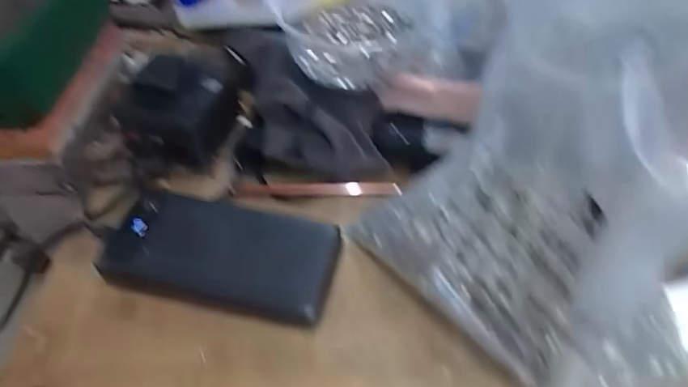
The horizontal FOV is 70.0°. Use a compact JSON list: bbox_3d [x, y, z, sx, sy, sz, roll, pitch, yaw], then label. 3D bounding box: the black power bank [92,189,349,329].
[{"bbox_3d":[-0.085,0.041,0.337,0.159,0.031,0.069,9,49,9],"label":"black power bank"}]

